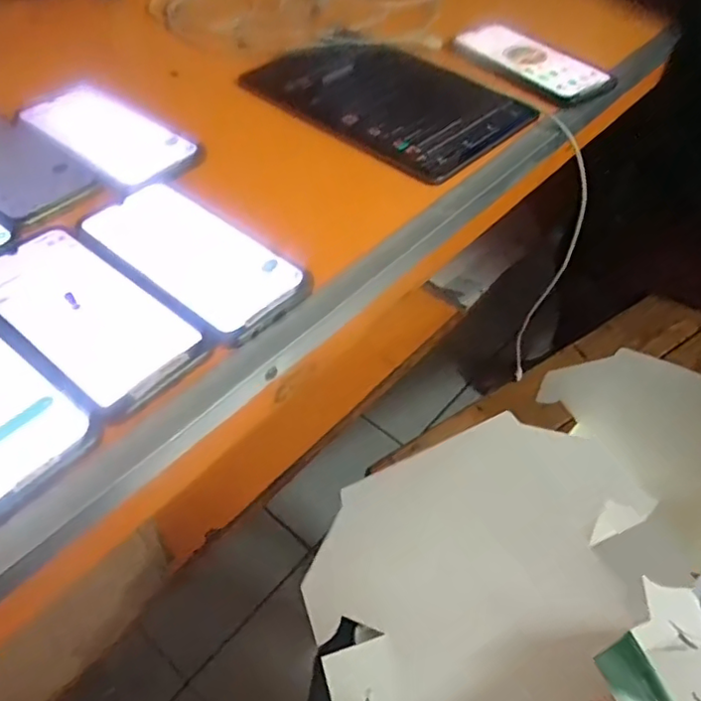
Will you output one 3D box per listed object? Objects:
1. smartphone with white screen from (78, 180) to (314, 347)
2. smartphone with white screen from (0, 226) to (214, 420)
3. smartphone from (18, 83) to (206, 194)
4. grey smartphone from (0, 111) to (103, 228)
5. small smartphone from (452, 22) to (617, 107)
[{"bbox_3d":[-0.110,-0.069,0.414,0.168,0.009,0.077,35,56,24],"label":"smartphone with white screen"},{"bbox_3d":[-0.169,-0.027,0.377,0.169,0.004,0.078,35,56,24],"label":"smartphone with white screen"},{"bbox_3d":[-0.210,-0.187,0.511,0.169,0.006,0.079,33,55,22],"label":"smartphone"},{"bbox_3d":[-0.284,-0.155,0.487,0.176,0.007,0.080,34,56,23],"label":"grey smartphone"},{"bbox_3d":[0.184,-0.301,0.624,0.087,0.015,0.175,-25,55,-21],"label":"small smartphone"}]

